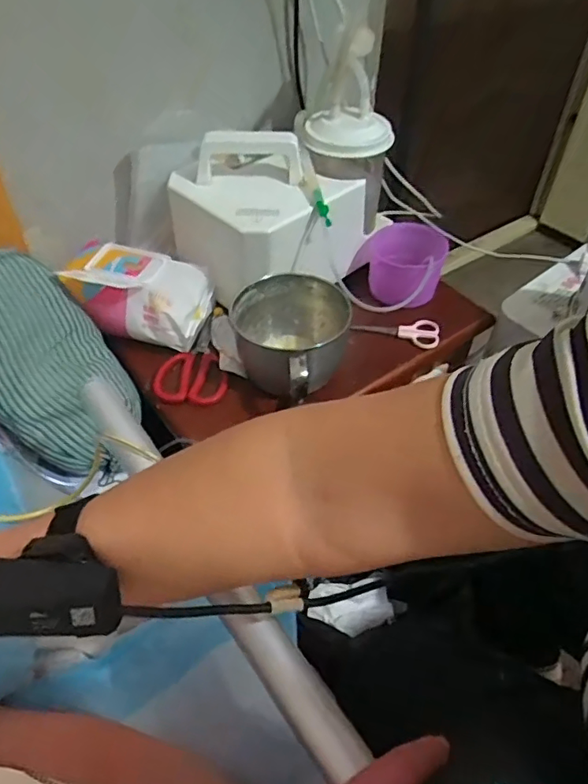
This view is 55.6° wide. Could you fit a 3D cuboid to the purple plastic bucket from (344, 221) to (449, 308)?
[{"bbox_3d":[0.141,-0.172,0.762,0.126,0.085,0.070,8,48,6],"label":"purple plastic bucket"}]

